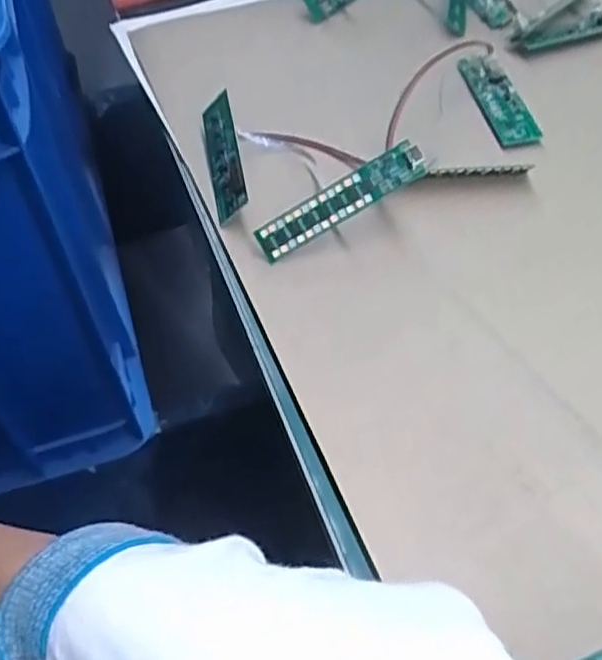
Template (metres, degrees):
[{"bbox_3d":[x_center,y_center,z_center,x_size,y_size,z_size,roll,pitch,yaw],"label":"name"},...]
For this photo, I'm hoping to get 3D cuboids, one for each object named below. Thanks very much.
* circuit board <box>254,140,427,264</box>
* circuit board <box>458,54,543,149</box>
[{"bbox_3d":[0.018,-0.060,0.333,0.084,0.018,0.005,-29,15,2],"label":"circuit board"},{"bbox_3d":[0.109,-0.127,0.394,0.023,0.010,0.073,-9,50,-6],"label":"circuit board"}]

